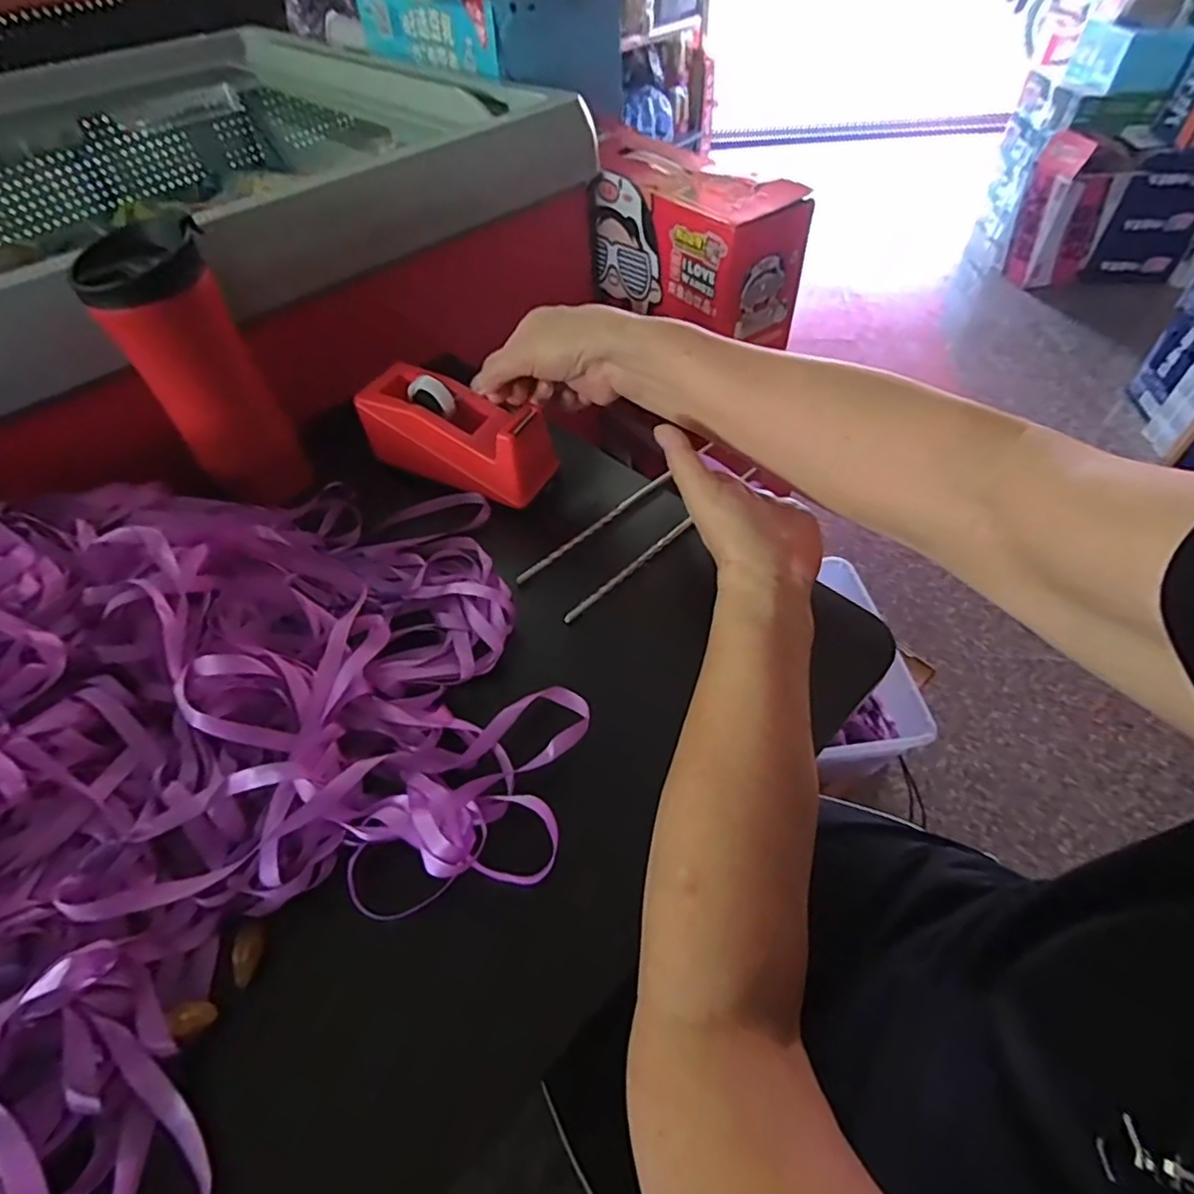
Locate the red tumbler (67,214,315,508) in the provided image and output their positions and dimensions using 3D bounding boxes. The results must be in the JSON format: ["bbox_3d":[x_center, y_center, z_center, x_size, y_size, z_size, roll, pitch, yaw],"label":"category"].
[{"bbox_3d":[-0.278,-0.155,0.447,0.074,0.178,0.071,-31,56,-20],"label":"red tumbler"}]

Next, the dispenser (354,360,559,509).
[{"bbox_3d":[-0.110,-0.130,0.488,0.156,0.071,0.064,23,55,10],"label":"dispenser"}]

